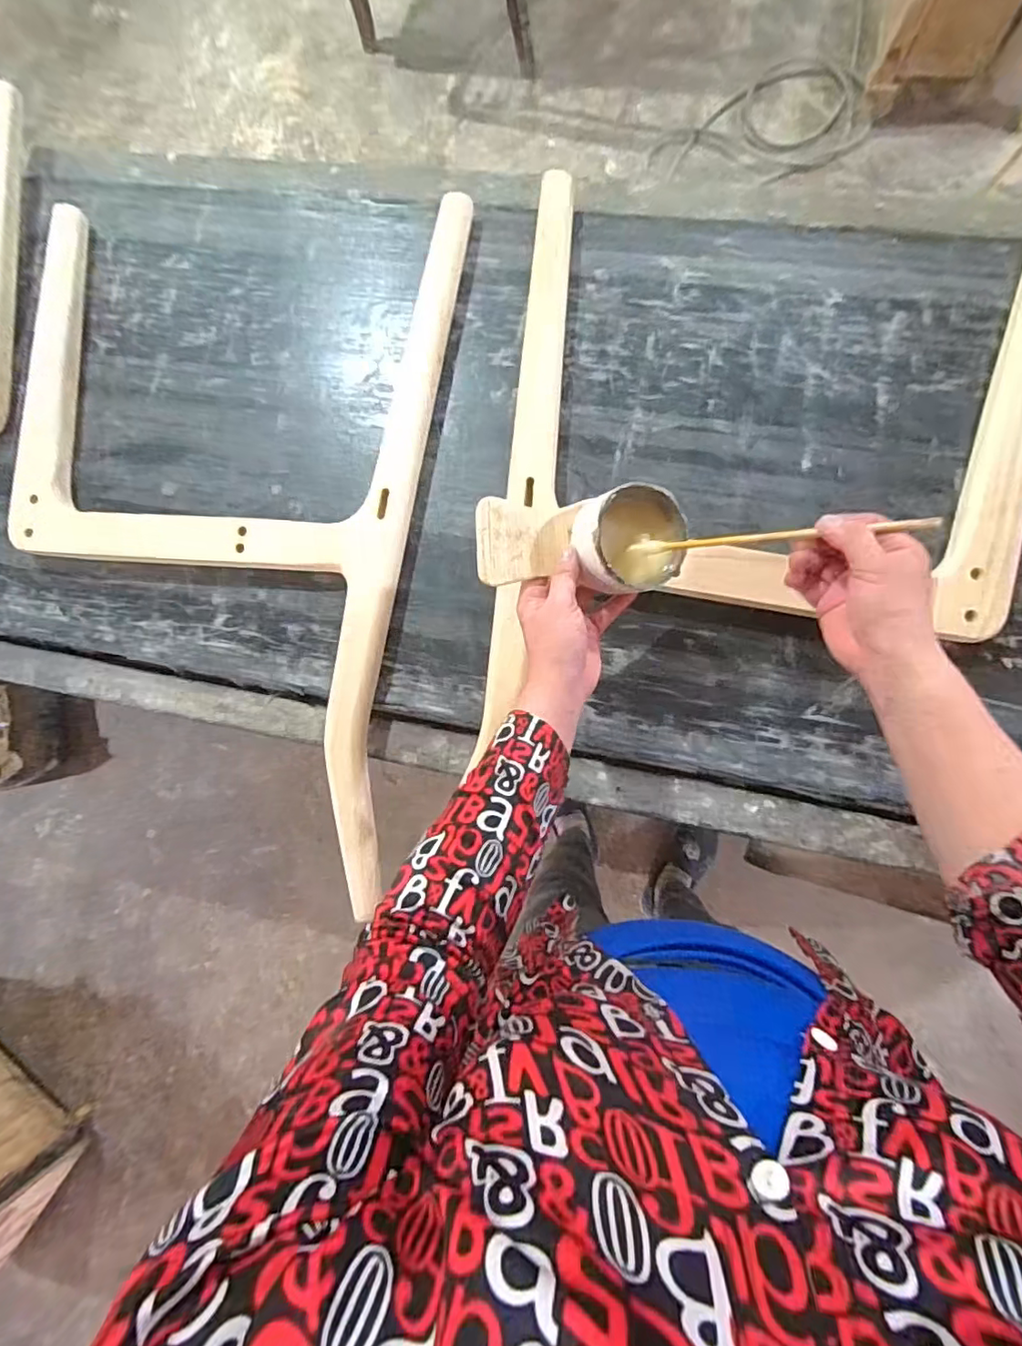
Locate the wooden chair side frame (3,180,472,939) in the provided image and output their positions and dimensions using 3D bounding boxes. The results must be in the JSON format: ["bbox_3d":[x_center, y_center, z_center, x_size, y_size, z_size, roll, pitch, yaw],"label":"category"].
[{"bbox_3d":[-0.358,-0.168,0.674,0.540,0.037,0.740,7,87,9],"label":"wooden chair side frame"}]

